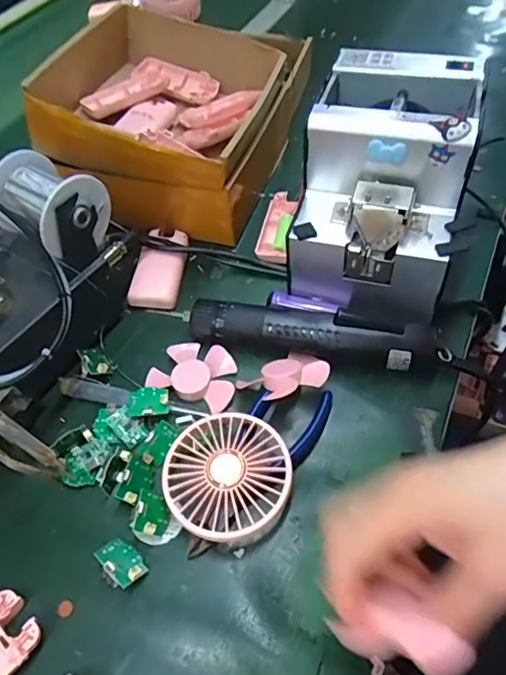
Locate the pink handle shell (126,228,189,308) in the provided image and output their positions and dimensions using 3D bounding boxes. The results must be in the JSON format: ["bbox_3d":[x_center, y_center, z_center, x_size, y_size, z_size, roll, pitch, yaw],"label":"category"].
[{"bbox_3d":[-0.088,-0.068,0.496,0.044,0.017,0.089,5,54,5],"label":"pink handle shell"}]

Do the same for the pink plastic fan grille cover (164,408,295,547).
[{"bbox_3d":[-0.018,0.096,0.365,0.086,0.022,0.085,22,58,17],"label":"pink plastic fan grille cover"}]

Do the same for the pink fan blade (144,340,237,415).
[{"bbox_3d":[-0.045,0.026,0.424,0.071,0.013,0.050,20,57,16],"label":"pink fan blade"}]

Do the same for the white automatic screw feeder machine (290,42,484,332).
[{"bbox_3d":[0.111,-0.129,0.449,0.129,0.147,0.176,11,55,10],"label":"white automatic screw feeder machine"}]

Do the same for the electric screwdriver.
[{"bbox_3d":[0.045,-0.005,0.425,0.194,0.041,0.031,9,55,8],"label":"electric screwdriver"}]

